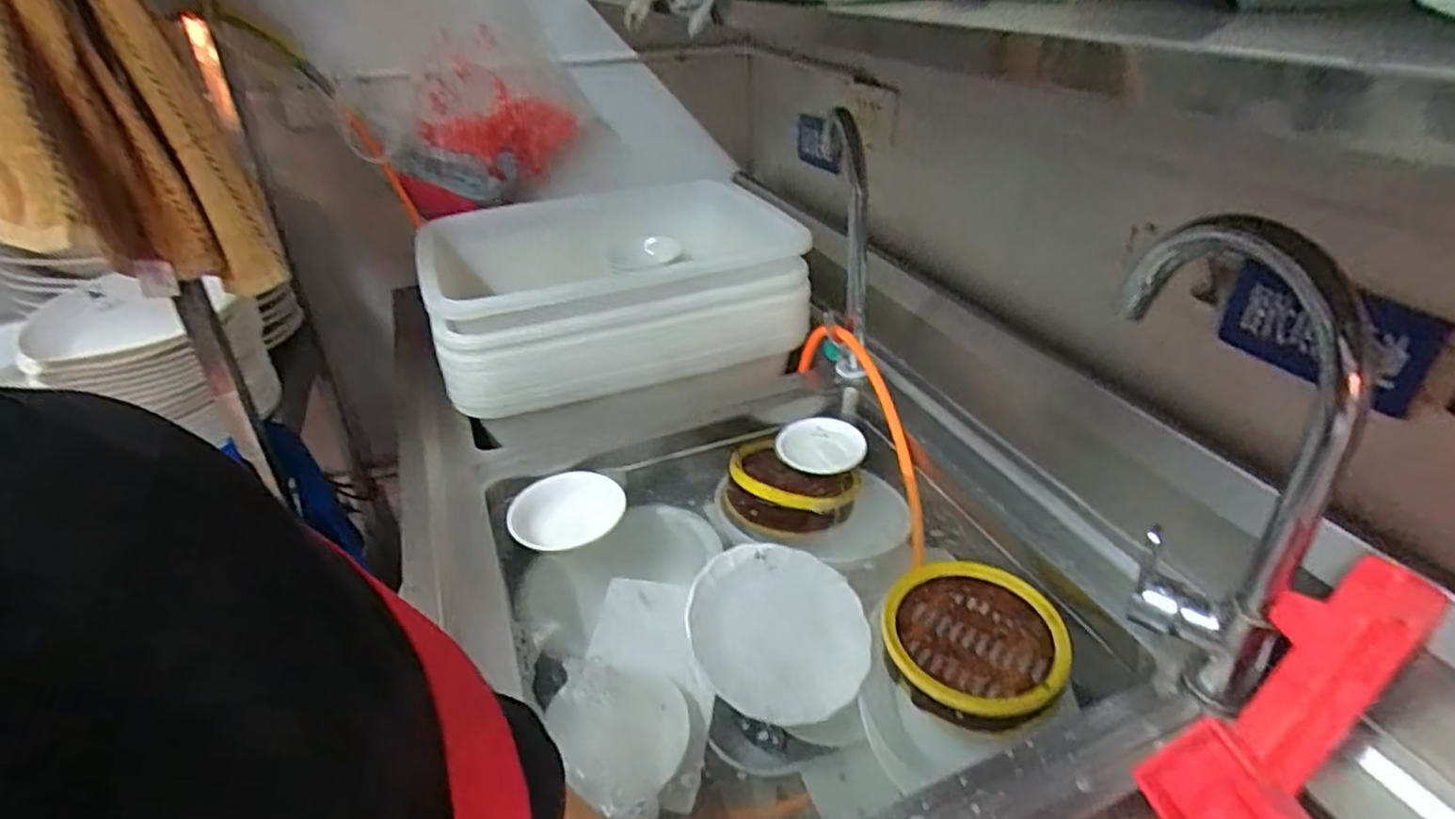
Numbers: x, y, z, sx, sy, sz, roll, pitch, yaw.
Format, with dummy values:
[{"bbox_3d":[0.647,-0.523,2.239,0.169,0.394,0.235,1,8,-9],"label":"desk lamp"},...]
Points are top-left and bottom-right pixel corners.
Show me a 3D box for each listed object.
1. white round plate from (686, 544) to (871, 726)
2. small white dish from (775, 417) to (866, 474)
[{"bbox_3d":[0.050,0.215,0.700,0.175,0.013,0.182,7,42,-6],"label":"white round plate"},{"bbox_3d":[0.123,0.050,0.931,0.113,0.025,0.101,5,33,9],"label":"small white dish"}]

